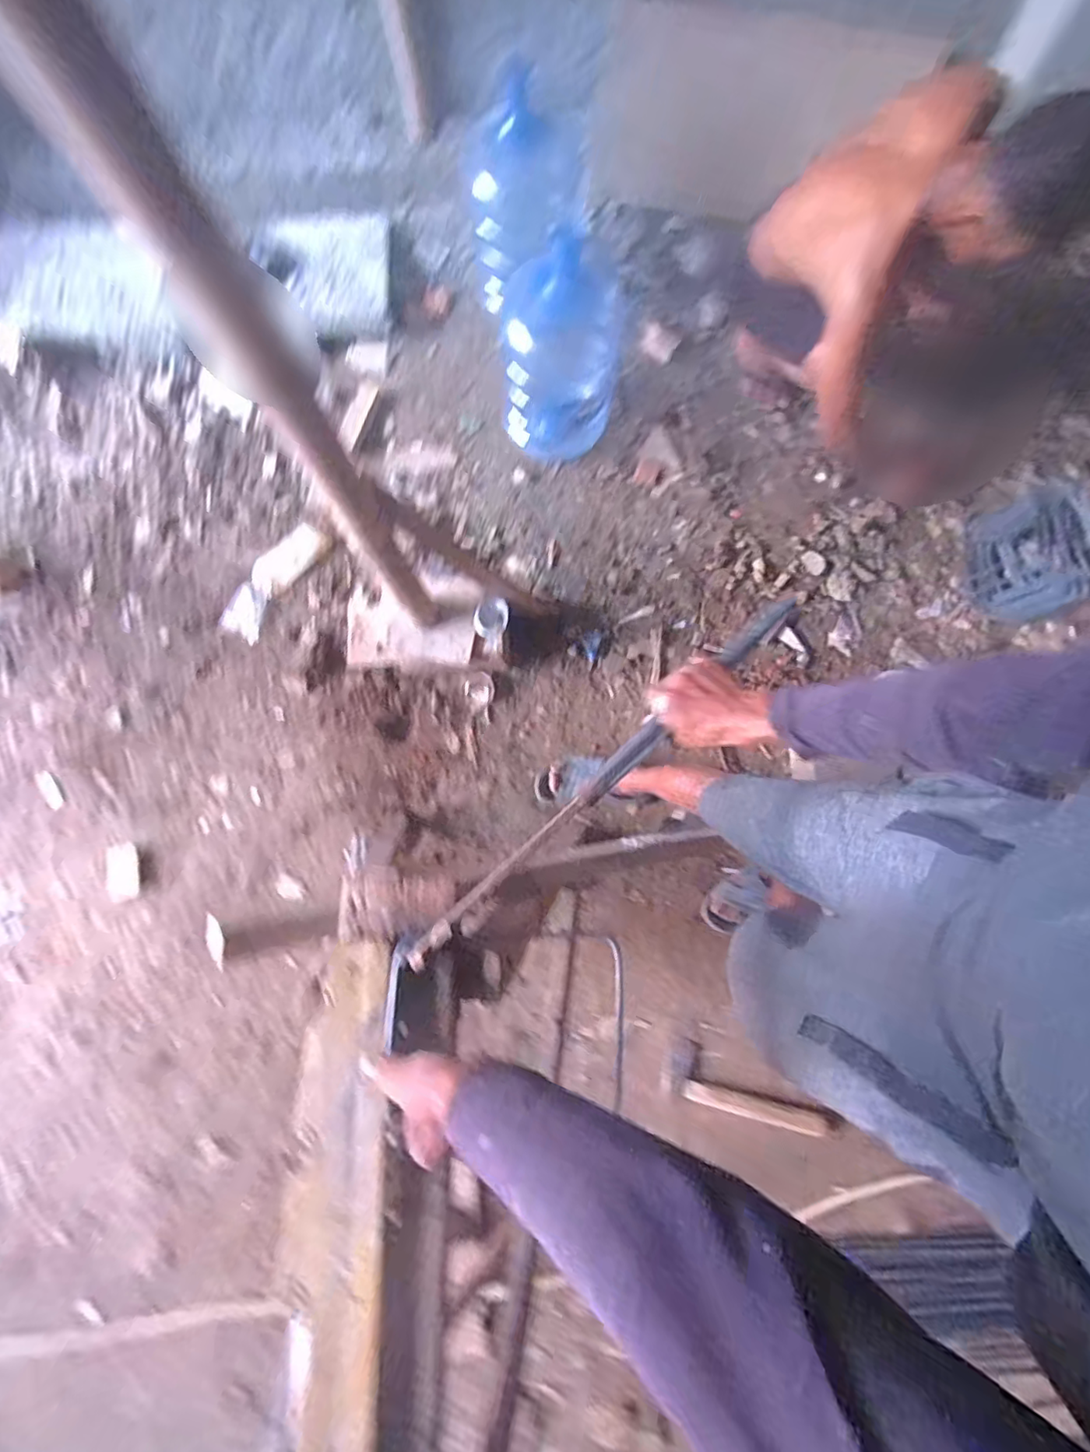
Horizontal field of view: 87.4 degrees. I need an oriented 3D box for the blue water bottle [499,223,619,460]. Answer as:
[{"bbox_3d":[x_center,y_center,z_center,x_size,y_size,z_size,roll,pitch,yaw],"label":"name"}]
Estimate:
[{"bbox_3d":[0.041,-0.886,1.365,0.268,0.395,0.259,5,79,2],"label":"blue water bottle"}]

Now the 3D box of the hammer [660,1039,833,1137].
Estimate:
[{"bbox_3d":[0.444,0.814,1.267,0.366,0.042,0.117,18,79,3],"label":"hammer"}]

